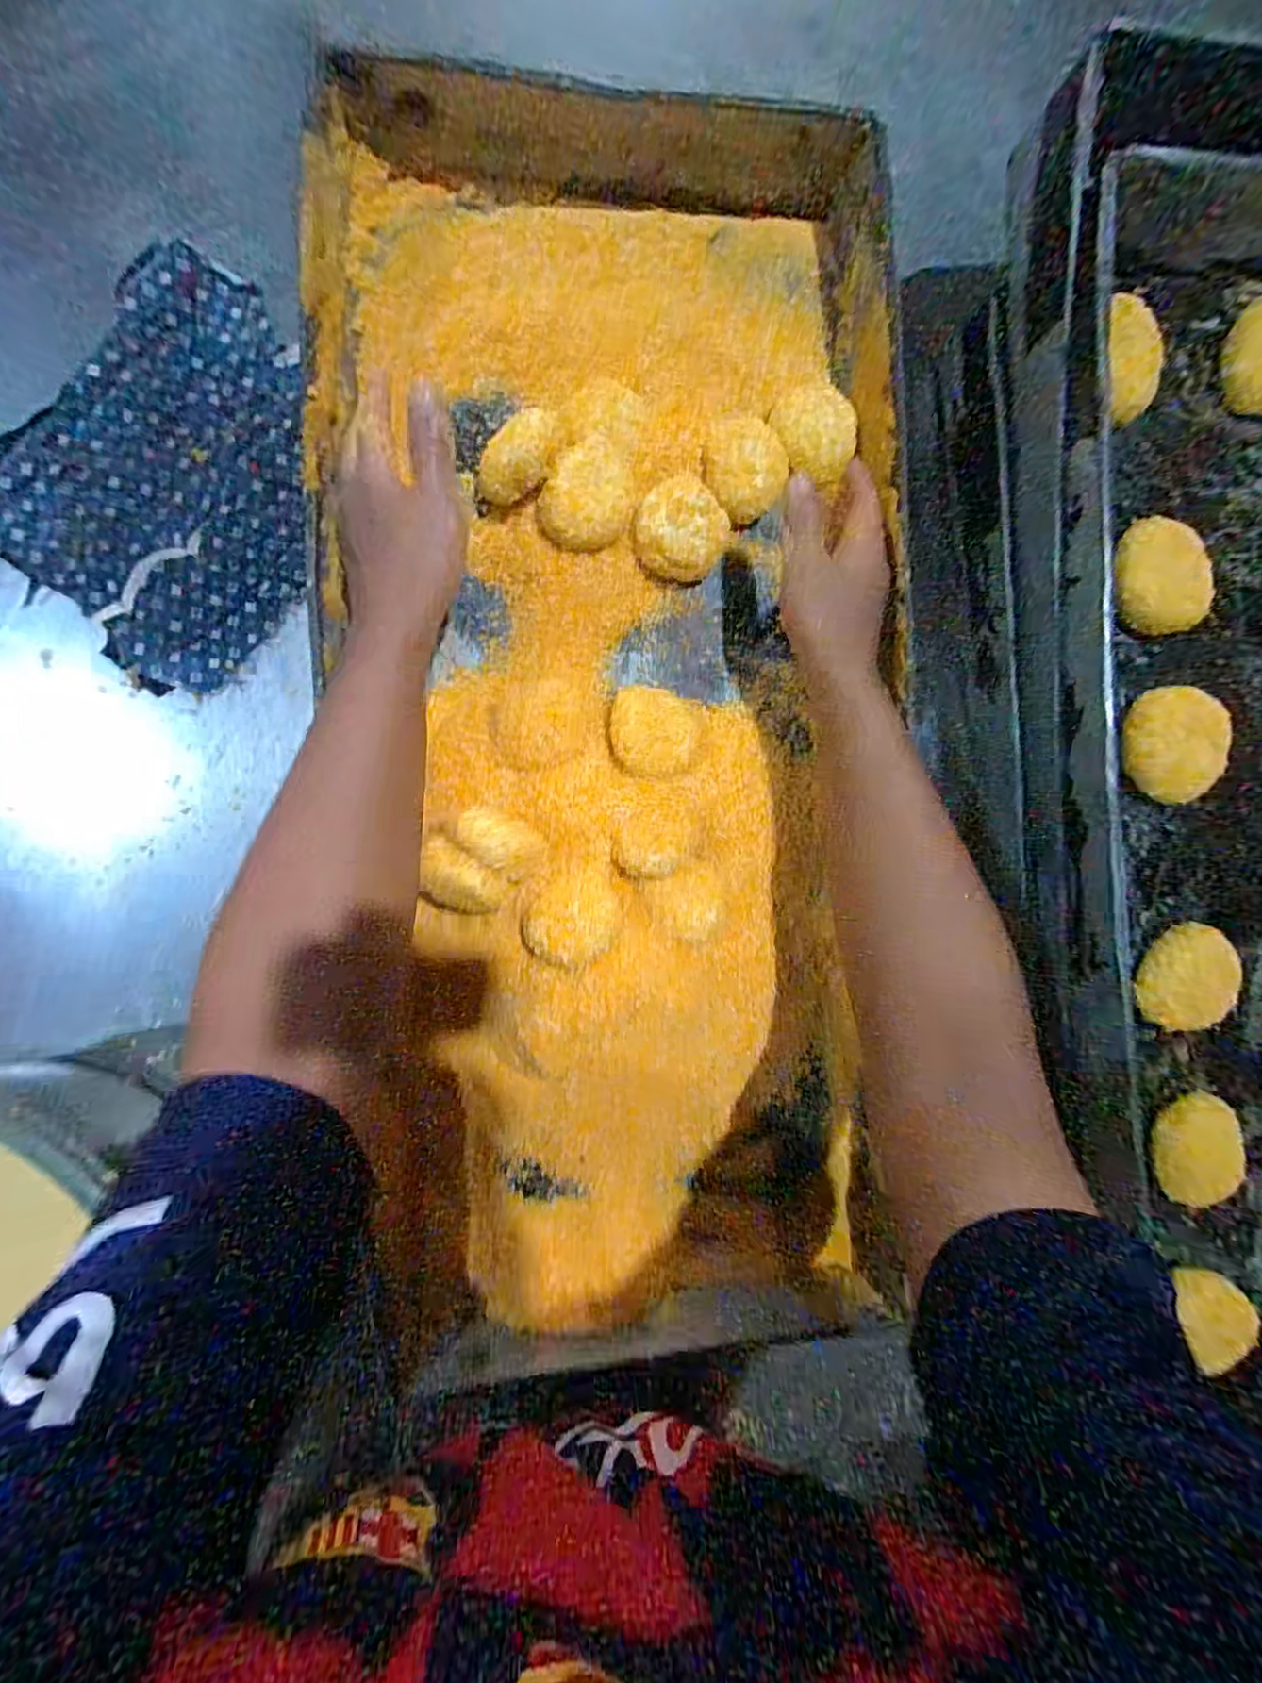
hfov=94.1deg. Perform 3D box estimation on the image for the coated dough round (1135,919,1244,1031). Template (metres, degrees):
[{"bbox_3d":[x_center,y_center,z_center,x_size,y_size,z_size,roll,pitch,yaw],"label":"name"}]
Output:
[{"bbox_3d":[0.373,0.091,0.393,0.068,0.018,0.071,0,89,-6],"label":"coated dough round"}]

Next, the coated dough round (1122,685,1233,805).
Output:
[{"bbox_3d":[0.350,-0.062,0.379,0.056,0.020,0.070,7,88,-6],"label":"coated dough round"}]

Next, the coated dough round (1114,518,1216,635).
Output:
[{"bbox_3d":[0.341,-0.173,0.380,0.057,0.020,0.072,-1,89,-6],"label":"coated dough round"}]

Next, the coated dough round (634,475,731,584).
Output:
[{"bbox_3d":[0.034,-0.218,0.416,0.058,0.033,0.061,0,89,-6],"label":"coated dough round"}]

